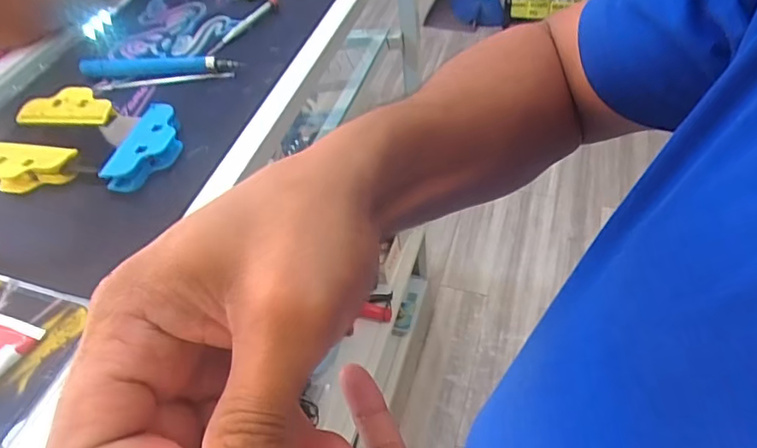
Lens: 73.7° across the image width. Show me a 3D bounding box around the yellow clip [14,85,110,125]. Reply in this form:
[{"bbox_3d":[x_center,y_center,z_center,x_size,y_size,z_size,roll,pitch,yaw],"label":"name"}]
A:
[{"bbox_3d":[-0.326,-0.126,0.535,0.106,0.016,0.046,2,52,8],"label":"yellow clip"}]

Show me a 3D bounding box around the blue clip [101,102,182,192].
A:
[{"bbox_3d":[-0.219,-0.076,0.488,0.047,0.023,0.100,6,52,11],"label":"blue clip"}]

